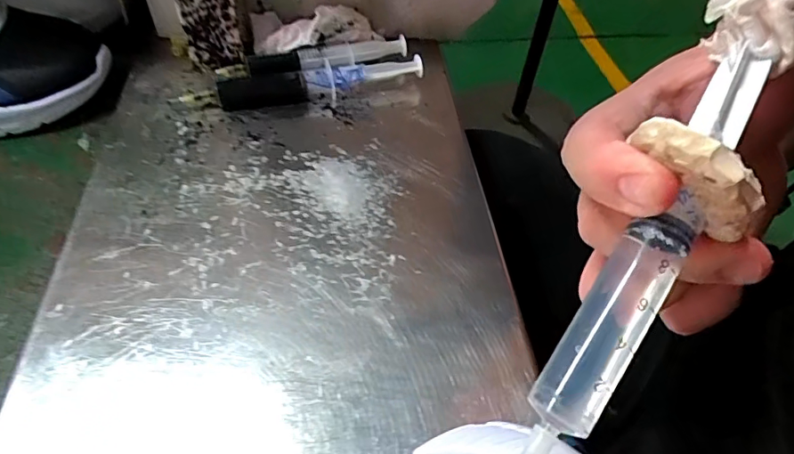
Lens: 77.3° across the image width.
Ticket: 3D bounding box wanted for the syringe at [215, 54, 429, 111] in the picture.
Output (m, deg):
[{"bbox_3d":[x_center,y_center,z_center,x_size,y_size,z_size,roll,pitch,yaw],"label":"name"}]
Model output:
[{"bbox_3d":[-0.052,-0.104,0.356,0.145,0.020,0.020,-8,51,-11],"label":"syringe"}]

